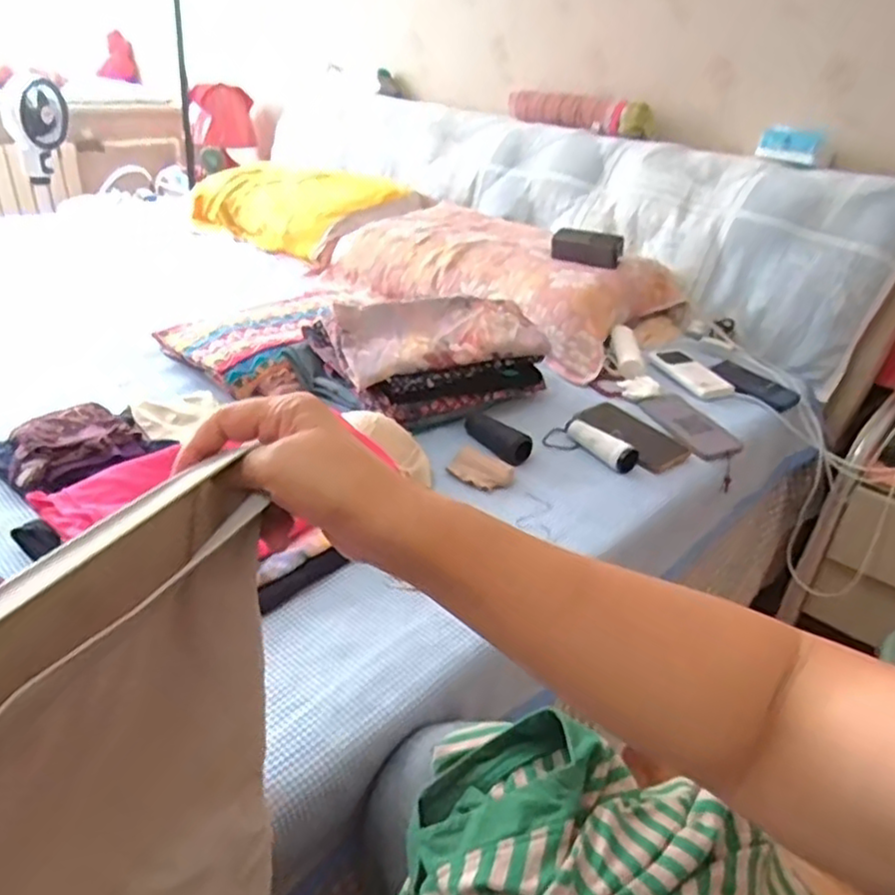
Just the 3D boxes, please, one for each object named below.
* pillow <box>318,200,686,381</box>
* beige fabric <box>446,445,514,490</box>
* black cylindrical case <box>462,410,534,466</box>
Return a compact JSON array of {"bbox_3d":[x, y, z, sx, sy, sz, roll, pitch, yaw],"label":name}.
[{"bbox_3d":[0.085,-0.350,1.353,0.664,0.142,0.333,27,38,33],"label":"pillow"},{"bbox_3d":[0.044,0.027,0.848,0.077,0.017,0.060,20,35,24],"label":"beige fabric"},{"bbox_3d":[0.065,-0.014,0.916,0.104,0.035,0.033,27,38,32],"label":"black cylindrical case"}]

